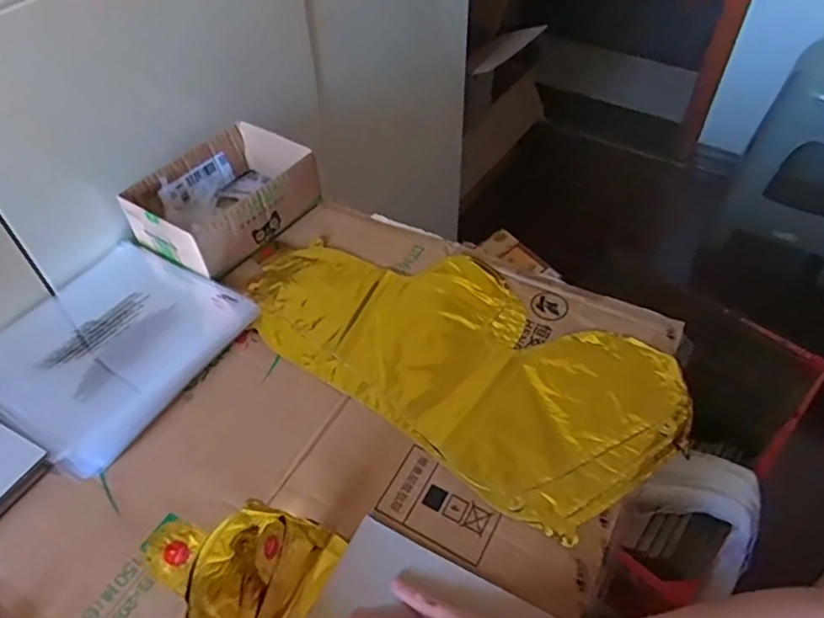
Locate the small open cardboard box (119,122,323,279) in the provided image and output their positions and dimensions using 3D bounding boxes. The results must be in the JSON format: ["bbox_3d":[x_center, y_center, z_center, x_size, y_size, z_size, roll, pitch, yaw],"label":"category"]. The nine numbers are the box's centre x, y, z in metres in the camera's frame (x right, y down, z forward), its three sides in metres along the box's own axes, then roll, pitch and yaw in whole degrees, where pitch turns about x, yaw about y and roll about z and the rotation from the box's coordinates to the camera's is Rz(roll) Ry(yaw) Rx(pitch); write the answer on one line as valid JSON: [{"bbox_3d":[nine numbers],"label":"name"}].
[{"bbox_3d":[-0.209,-0.124,0.676,0.139,0.070,0.181,27,54,23],"label":"small open cardboard box"}]

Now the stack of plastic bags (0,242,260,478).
[{"bbox_3d":[-0.299,0.029,0.584,0.209,0.016,0.218,23,53,21],"label":"stack of plastic bags"}]

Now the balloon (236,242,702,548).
[{"bbox_3d":[0.038,0.034,0.580,0.416,0.010,0.213,29,55,22],"label":"balloon"}]

